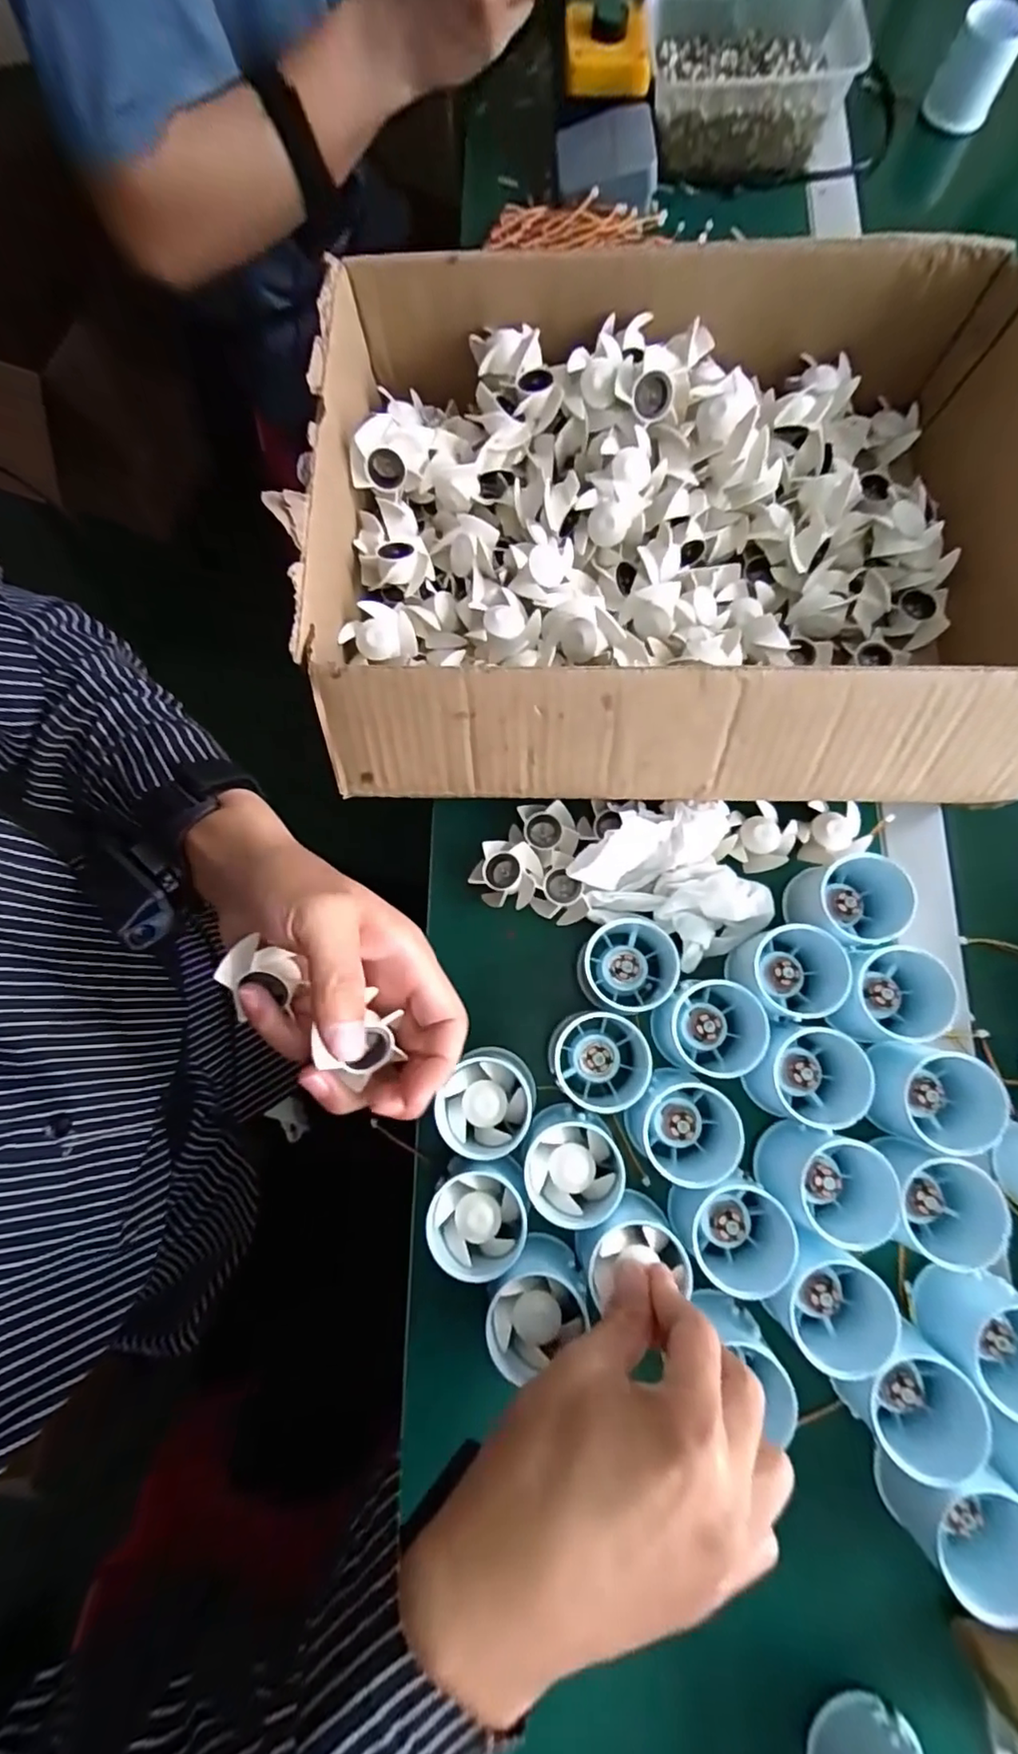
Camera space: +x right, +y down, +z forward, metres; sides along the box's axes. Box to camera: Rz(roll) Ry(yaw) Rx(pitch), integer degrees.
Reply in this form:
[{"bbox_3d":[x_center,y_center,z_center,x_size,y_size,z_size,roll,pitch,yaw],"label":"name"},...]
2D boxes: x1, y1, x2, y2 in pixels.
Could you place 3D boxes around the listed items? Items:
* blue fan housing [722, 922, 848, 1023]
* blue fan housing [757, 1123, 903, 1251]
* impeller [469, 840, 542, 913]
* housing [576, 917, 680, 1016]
[{"bbox_3d":[0.169,0.056,0.355,0.062,0.038,0.054,-10,77,-1],"label":"blue fan housing"},{"bbox_3d":[0.170,0.163,0.322,0.057,0.045,0.050,18,78,5],"label":"blue fan housing"},{"bbox_3d":[-0.001,-0.001,0.383,0.042,0.020,0.040,0,77,1],"label":"impeller"},{"bbox_3d":[0.073,0.054,0.366,0.060,0.031,0.055,0,77,1],"label":"housing"}]

